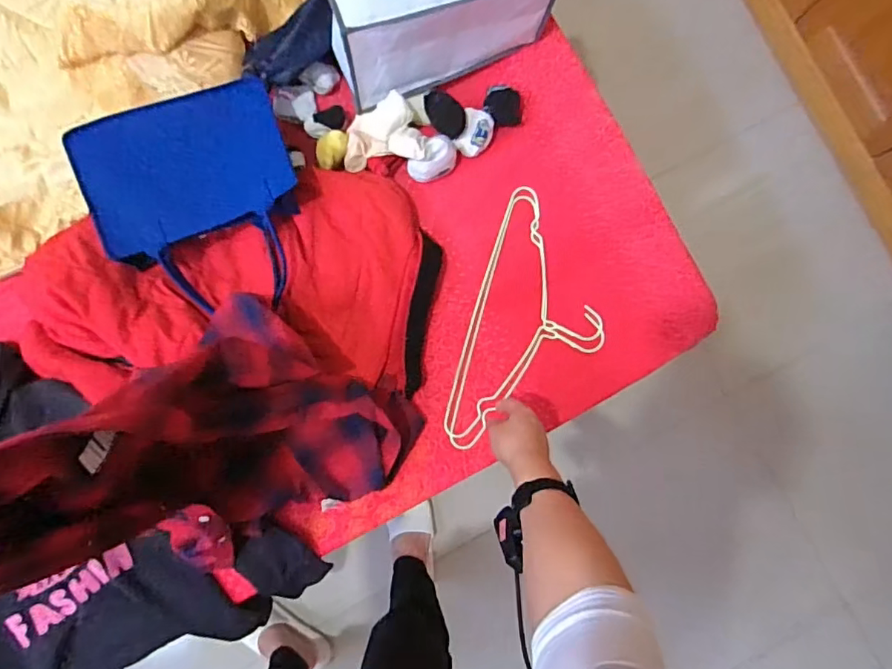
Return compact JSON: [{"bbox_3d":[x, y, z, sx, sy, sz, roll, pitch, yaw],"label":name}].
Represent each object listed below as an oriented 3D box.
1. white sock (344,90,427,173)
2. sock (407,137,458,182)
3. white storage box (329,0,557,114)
[{"bbox_3d":[-0.103,-0.329,0.858,0.128,0.034,0.108,-7,86,-1],"label":"white sock"},{"bbox_3d":[-0.024,-0.290,0.880,0.061,0.053,0.080,41,84,1],"label":"sock"},{"bbox_3d":[-0.004,-0.504,0.823,0.362,0.168,0.140,-26,86,-2],"label":"white storage box"}]

